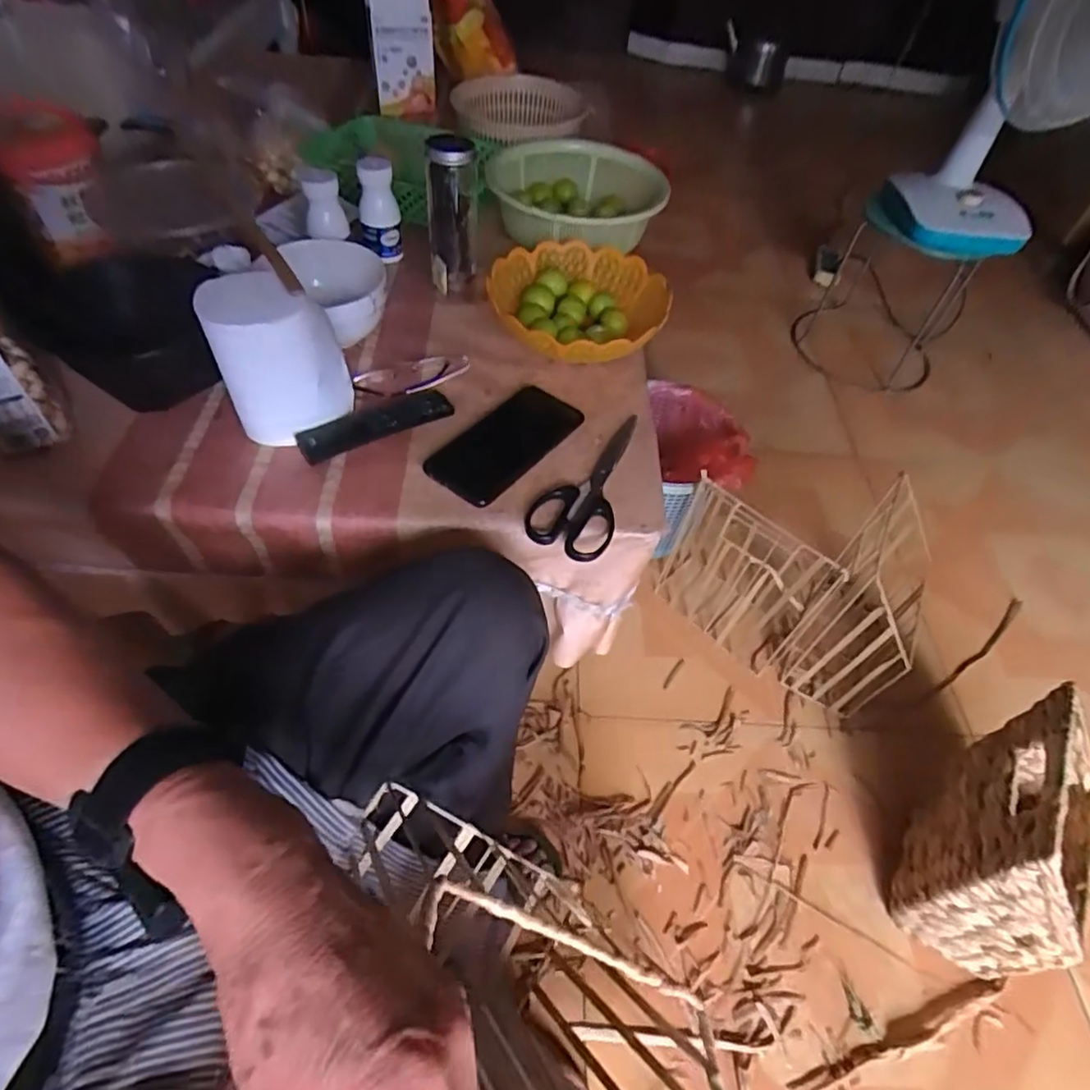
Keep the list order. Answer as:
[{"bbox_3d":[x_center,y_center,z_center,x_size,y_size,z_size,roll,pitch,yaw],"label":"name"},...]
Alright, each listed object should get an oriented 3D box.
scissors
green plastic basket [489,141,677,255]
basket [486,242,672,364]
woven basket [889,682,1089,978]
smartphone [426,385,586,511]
[{"bbox_3d":[0.046,-0.066,0.589,0.074,0.009,0.192,21,54,10],"label":"scissors"},{"bbox_3d":[0.041,-0.468,0.844,0.231,0.059,0.274,2,53,-5],"label":"green plastic basket"},{"bbox_3d":[0.044,-0.289,0.726,0.192,0.058,0.216,20,54,9],"label":"basket"},{"bbox_3d":[0.529,0.330,0.702,0.121,0.290,0.220,31,56,17],"label":"woven basket"},{"bbox_3d":[-0.037,-0.099,0.600,0.076,0.007,0.160,33,57,18],"label":"smartphone"}]

